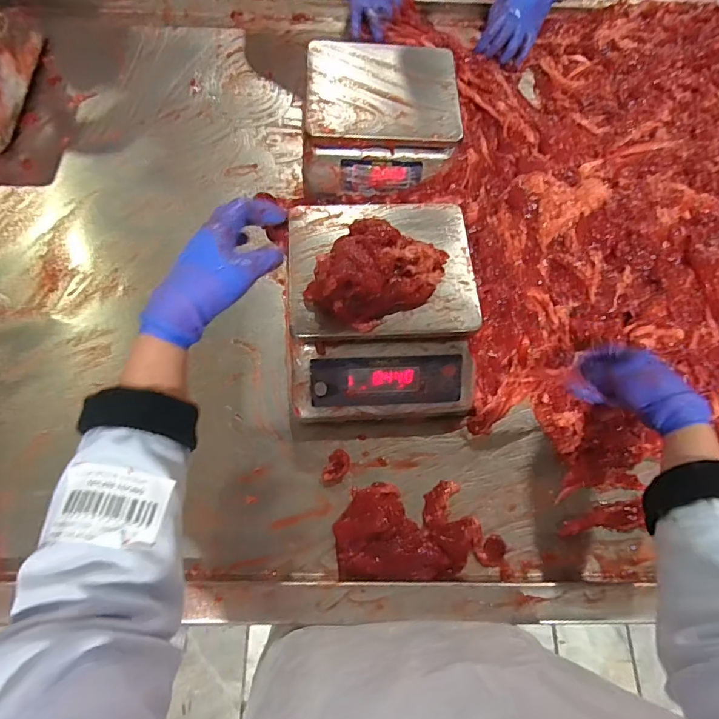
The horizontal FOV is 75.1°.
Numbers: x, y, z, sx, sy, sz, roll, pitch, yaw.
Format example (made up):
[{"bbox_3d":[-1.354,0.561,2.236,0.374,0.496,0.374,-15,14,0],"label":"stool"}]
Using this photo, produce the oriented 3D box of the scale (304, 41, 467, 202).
[{"bbox_3d":[0.032,-0.363,0.710,0.220,0.098,0.203,0,69,-1],"label":"scale"}]

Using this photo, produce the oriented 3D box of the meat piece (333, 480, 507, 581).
[{"bbox_3d":[0.067,0.195,0.538,0.186,0.036,0.100,-2,69,-2],"label":"meat piece"}]

